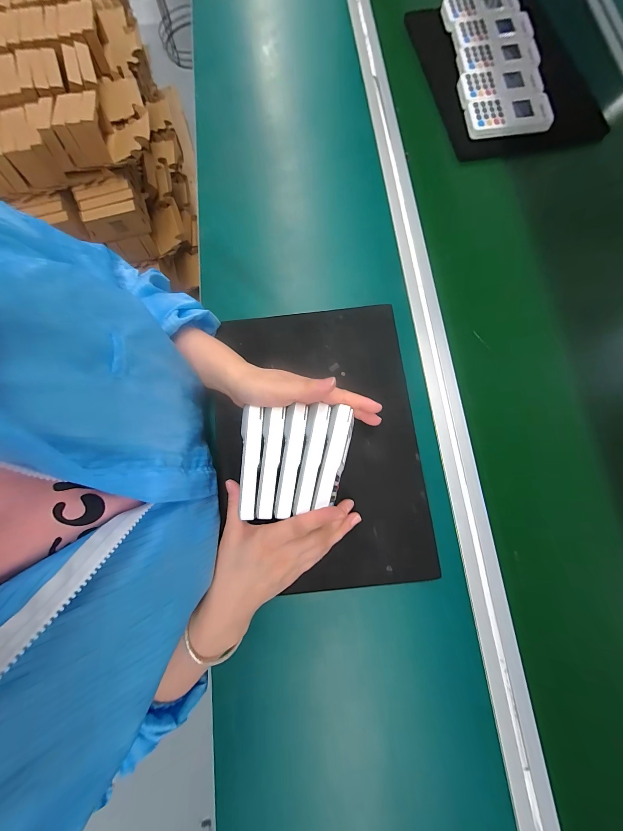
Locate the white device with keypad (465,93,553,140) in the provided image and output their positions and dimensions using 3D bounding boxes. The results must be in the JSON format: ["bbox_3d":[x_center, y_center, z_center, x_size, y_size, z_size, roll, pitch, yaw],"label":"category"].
[{"bbox_3d":[0.313,-0.481,0.465,0.122,0.014,0.075,-2,77,1],"label":"white device with keypad"}]

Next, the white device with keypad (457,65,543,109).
[{"bbox_3d":[0.310,-0.540,0.477,0.126,0.014,0.072,-2,77,1],"label":"white device with keypad"}]

